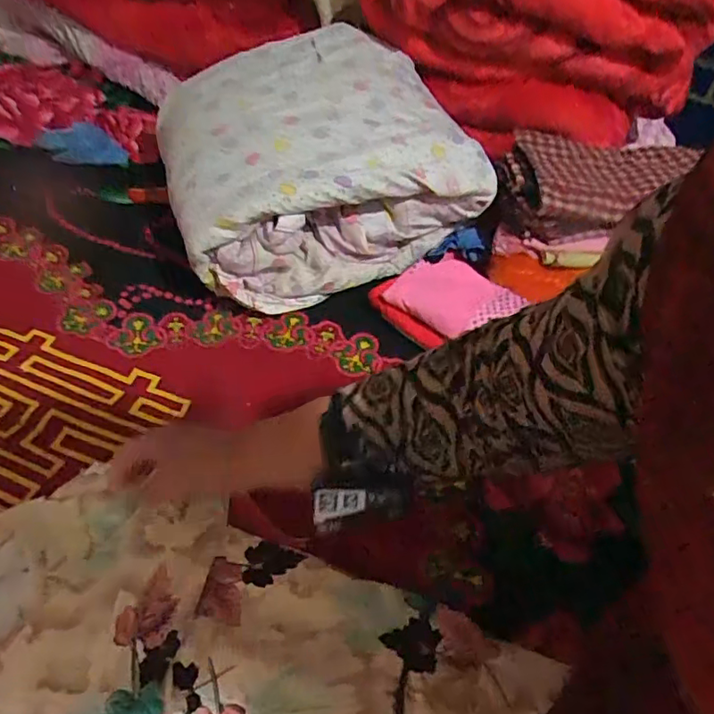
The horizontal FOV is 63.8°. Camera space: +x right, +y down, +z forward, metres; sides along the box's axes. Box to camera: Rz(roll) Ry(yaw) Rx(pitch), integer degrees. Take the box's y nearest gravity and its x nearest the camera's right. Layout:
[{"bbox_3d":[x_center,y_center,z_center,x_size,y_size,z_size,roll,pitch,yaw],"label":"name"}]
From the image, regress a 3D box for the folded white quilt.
[{"bbox_3d":[-0.055,-0.277,0.814,0.401,0.241,0.319,-11,49,-18],"label":"folded white quilt"}]

